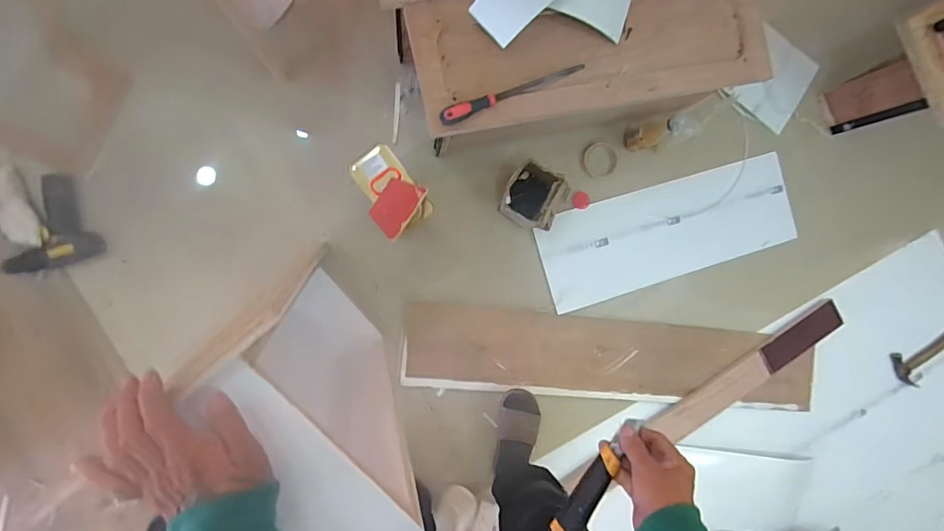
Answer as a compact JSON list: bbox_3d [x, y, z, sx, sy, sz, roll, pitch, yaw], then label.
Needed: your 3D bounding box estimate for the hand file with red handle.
[{"bbox_3d":[0.079,-0.319,0.825,0.293,0.028,0.027,-22,94,-7],"label":"hand file with red handle"}]

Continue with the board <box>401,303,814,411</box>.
[{"bbox_3d":[0.377,0.238,1.149,1.088,0.024,0.201,6,90,-8],"label":"board"}]

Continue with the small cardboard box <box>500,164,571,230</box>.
[{"bbox_3d":[0.141,-0.160,1.063,0.138,0.102,0.135,25,88,-7],"label":"small cardboard box"}]

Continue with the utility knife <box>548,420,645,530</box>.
[{"bbox_3d":[0.145,0.260,0.529,0.030,0.027,0.174,30,87,-7],"label":"utility knife"}]

